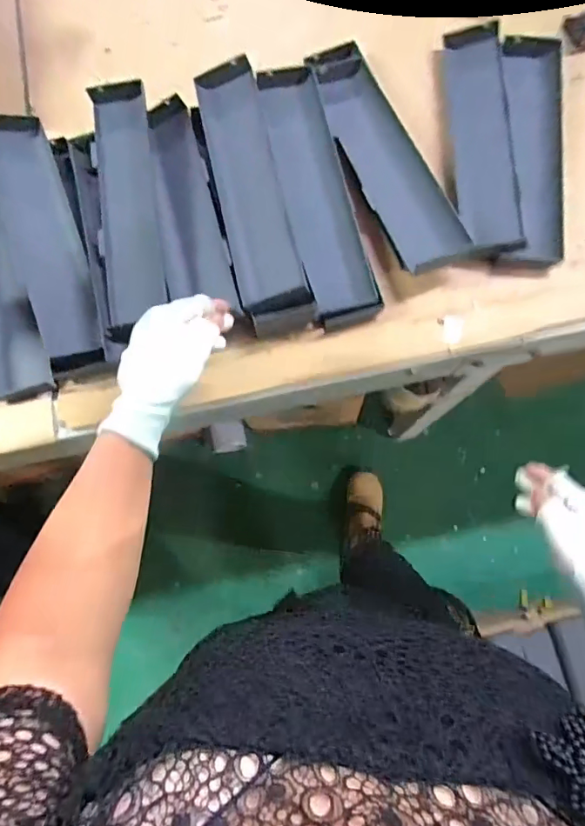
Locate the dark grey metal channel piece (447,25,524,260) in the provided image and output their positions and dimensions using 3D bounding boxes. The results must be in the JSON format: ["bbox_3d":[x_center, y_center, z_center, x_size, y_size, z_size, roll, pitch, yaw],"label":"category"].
[{"bbox_3d":[0.248,-0.366,0.637,0.075,0.014,0.349,-2,75,8],"label":"dark grey metal channel piece"}]

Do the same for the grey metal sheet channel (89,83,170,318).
[{"bbox_3d":[-0.201,-0.263,0.593,0.074,0.022,0.314,-10,78,8],"label":"grey metal sheet channel"}]

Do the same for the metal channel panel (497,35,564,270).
[{"bbox_3d":[0.310,-0.344,0.630,0.071,0.031,0.334,4,76,7],"label":"metal channel panel"}]

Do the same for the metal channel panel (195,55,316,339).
[{"bbox_3d":[-0.048,-0.267,0.596,0.075,0.050,0.346,-15,79,9],"label":"metal channel panel"}]

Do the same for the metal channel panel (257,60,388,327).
[{"bbox_3d":[0.030,-0.275,0.602,0.081,0.050,0.344,-15,80,9],"label":"metal channel panel"}]

